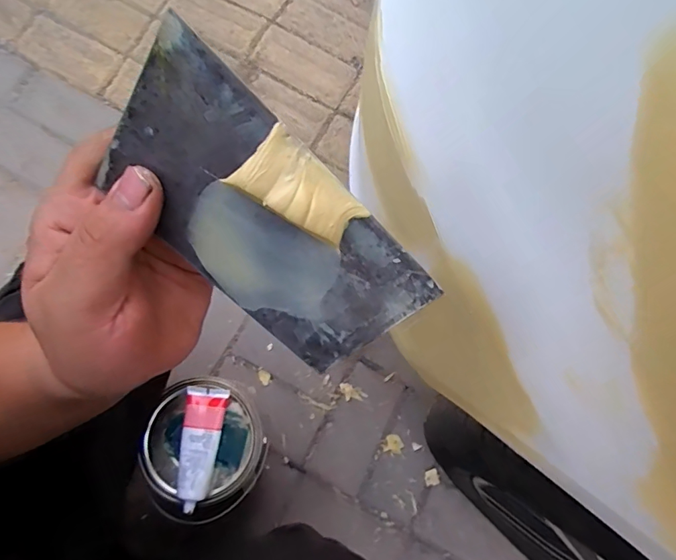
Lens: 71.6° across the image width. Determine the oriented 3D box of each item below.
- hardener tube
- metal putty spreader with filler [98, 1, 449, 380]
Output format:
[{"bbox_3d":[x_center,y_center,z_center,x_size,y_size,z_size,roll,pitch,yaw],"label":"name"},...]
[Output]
[{"bbox_3d":[-0.175,0.207,0.581,0.049,0.021,0.142,9,75,-3],"label":"hardener tube"},{"bbox_3d":[-0.030,-0.018,0.187,0.073,0.010,0.134,-37,110,28],"label":"metal putty spreader with filler"}]

